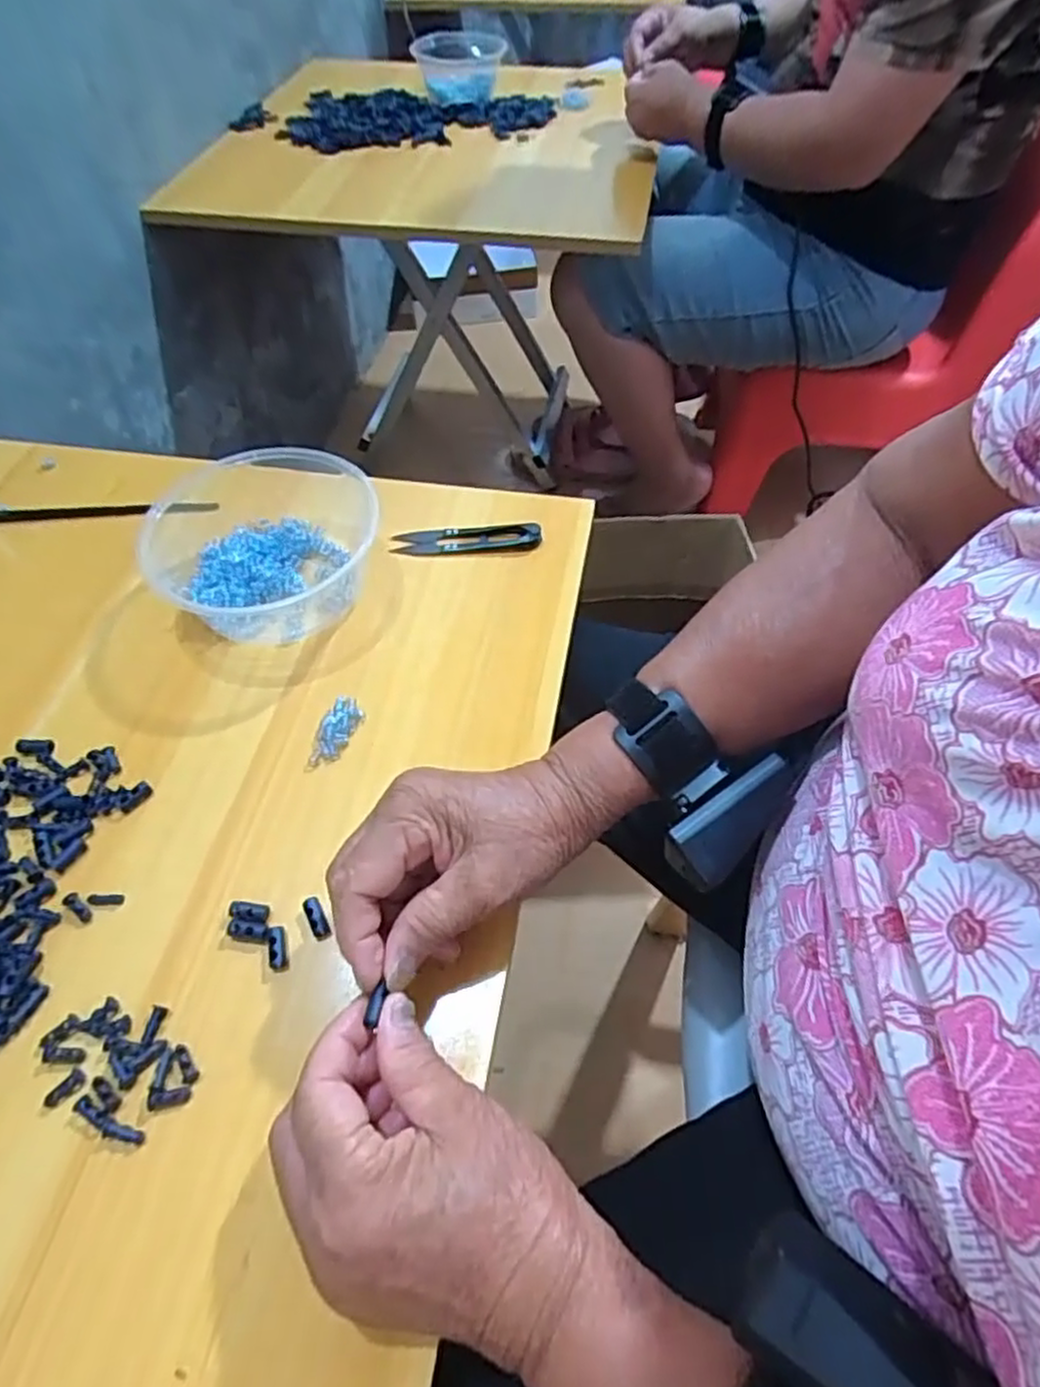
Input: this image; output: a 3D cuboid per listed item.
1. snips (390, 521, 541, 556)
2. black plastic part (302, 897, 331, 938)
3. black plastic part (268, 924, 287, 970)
[{"bbox_3d":[-0.038,-0.108,0.502,0.102,0.009,0.022,-2,55,0],"label":"snips"},{"bbox_3d":[-0.099,0.109,0.349,0.009,0.006,0.022,-25,58,-15],"label":"black plastic part"},{"bbox_3d":[-0.116,0.121,0.341,0.008,0.008,0.020,-15,56,-9],"label":"black plastic part"}]

